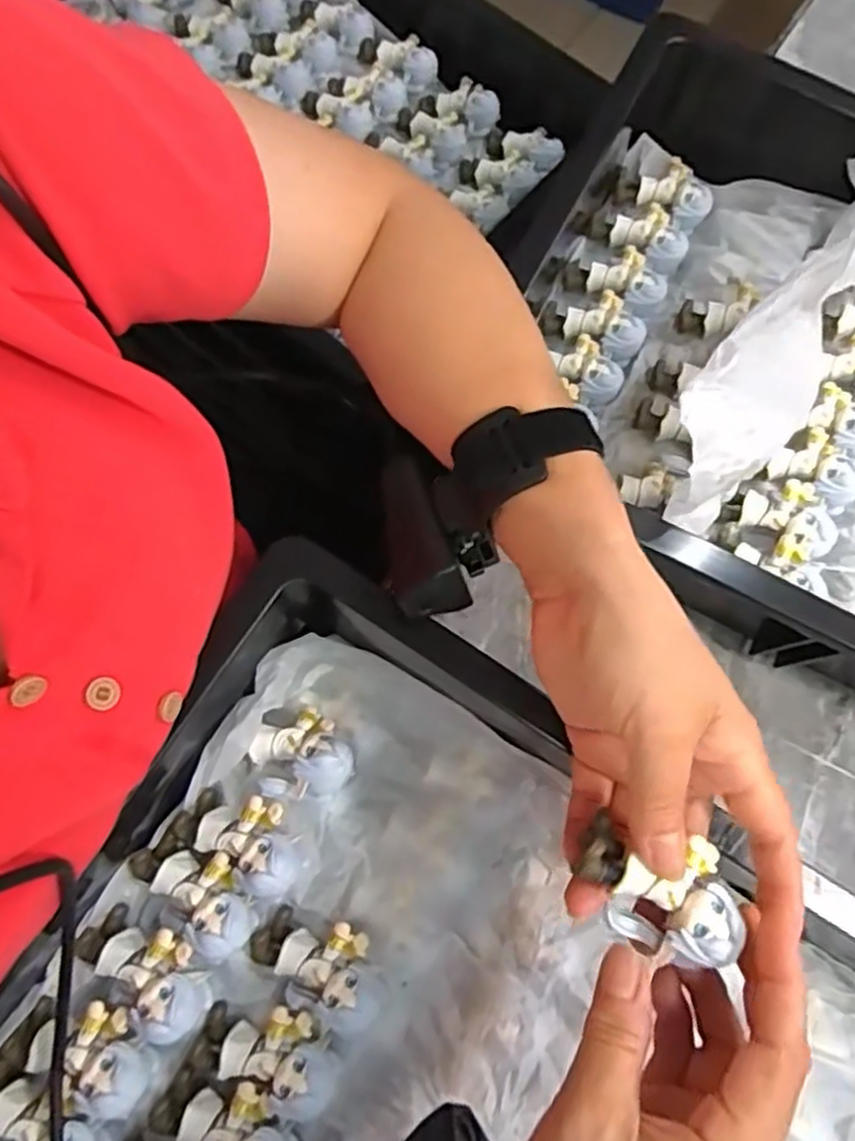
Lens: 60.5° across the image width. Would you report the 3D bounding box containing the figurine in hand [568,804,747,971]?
[{"bbox_3d":[0.080,0.111,0.256,0.056,0.021,0.041,24,74,6],"label":"figurine in hand"}]

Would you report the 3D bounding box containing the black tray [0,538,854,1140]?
[{"bbox_3d":[0.036,0.222,0.294,0.440,0.076,0.304,33,75,9],"label":"black tray"}]

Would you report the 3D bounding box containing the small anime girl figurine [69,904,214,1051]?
[{"bbox_3d":[-0.121,0.171,0.314,0.061,0.022,0.035,40,76,8],"label":"small anime girl figurine"}]

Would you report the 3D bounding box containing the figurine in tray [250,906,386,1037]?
[{"bbox_3d":[-0.047,0.175,0.324,0.061,0.025,0.039,28,75,5],"label":"figurine in tray"}]

